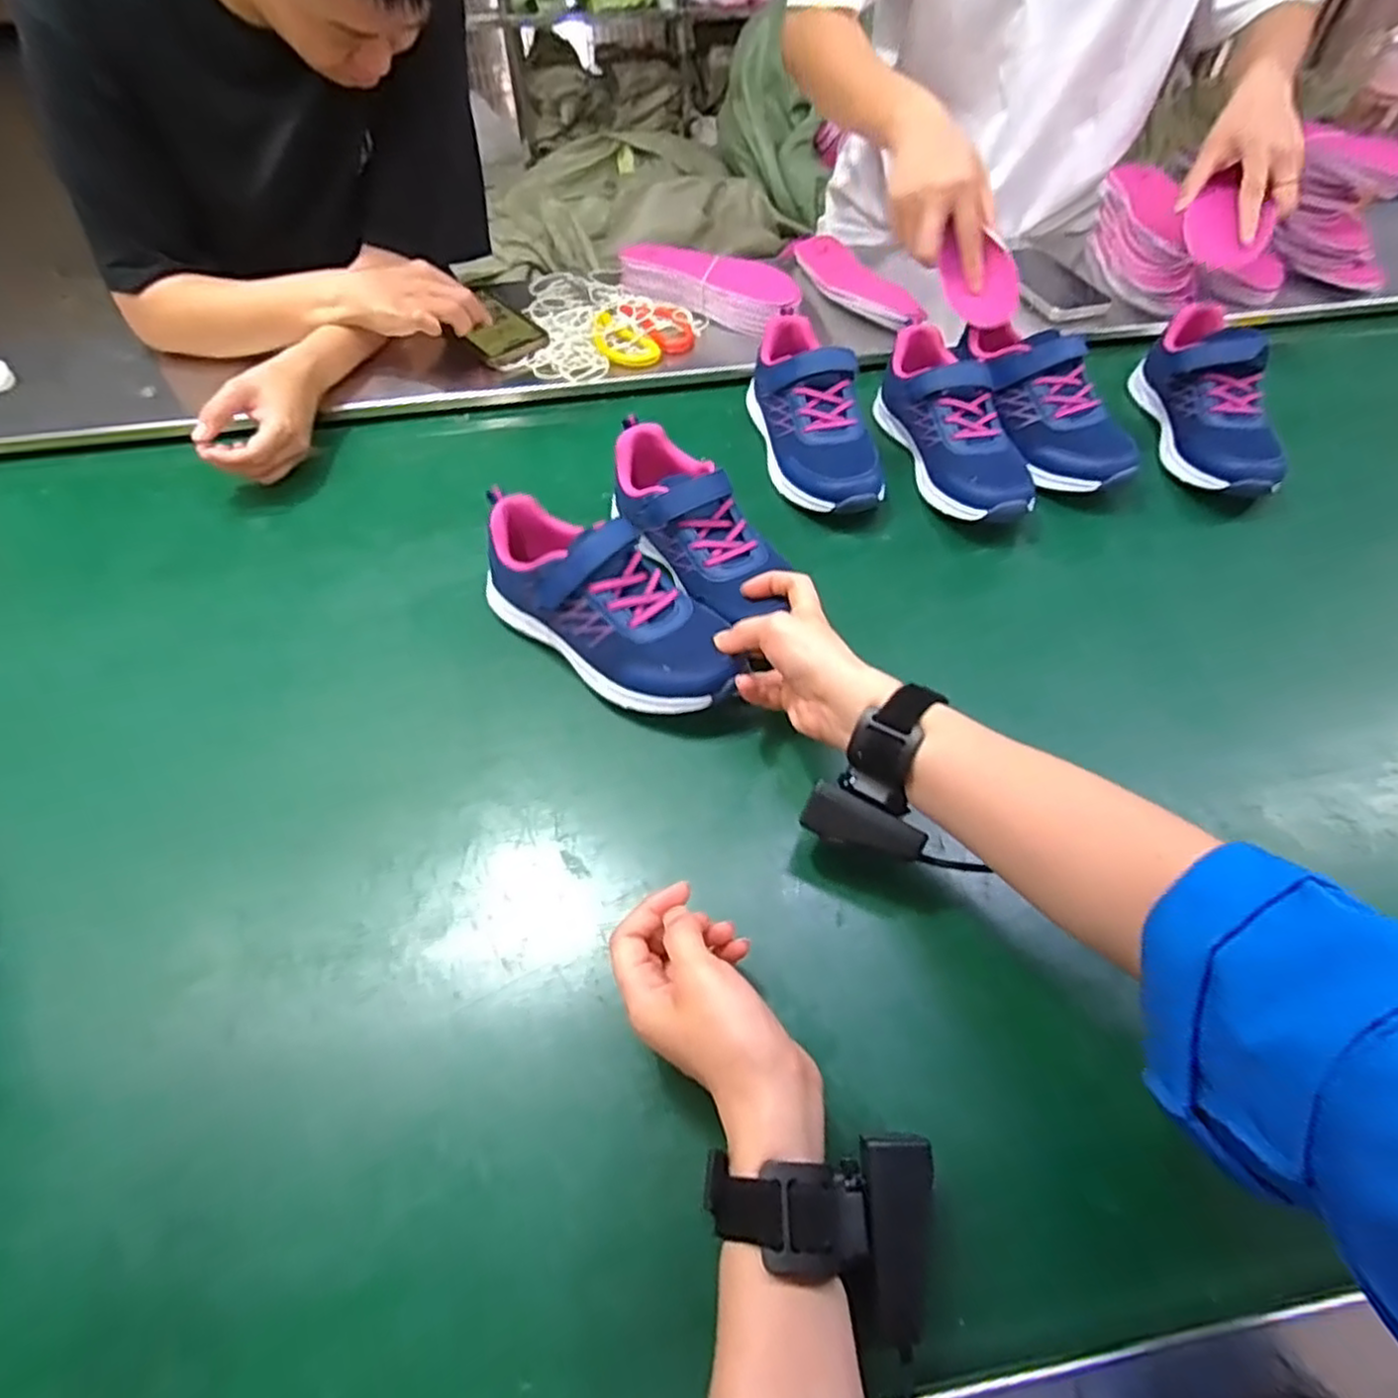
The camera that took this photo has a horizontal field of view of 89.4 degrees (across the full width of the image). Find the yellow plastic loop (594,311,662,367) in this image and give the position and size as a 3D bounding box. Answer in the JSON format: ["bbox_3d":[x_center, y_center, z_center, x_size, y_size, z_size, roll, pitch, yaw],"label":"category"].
[{"bbox_3d":[-0.088,-0.383,0.756,0.055,0.015,0.092,-32,59,-22],"label":"yellow plastic loop"}]

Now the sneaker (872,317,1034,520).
[{"bbox_3d":[0.229,-0.249,0.629,0.082,0.080,0.201,-10,55,-7],"label":"sneaker"}]

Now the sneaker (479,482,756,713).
[{"bbox_3d":[-0.068,-0.070,0.505,0.223,0.075,0.086,35,64,16],"label":"sneaker"}]

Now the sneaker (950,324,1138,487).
[{"bbox_3d":[0.314,-0.271,0.643,0.066,0.083,0.206,-20,55,-14],"label":"sneaker"}]

